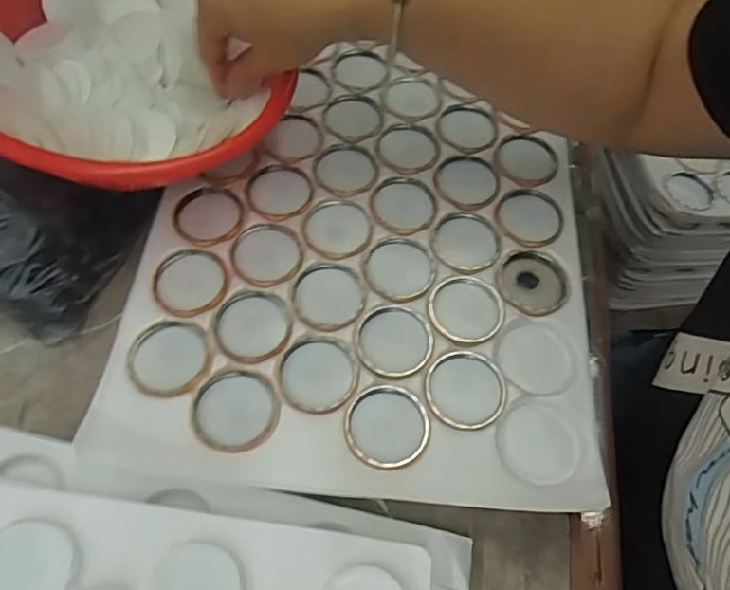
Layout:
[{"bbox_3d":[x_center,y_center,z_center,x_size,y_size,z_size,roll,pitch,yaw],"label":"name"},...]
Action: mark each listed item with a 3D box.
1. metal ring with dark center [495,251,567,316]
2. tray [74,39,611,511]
[{"bbox_3d":[0.116,-0.009,0.396,0.047,0.006,0.048,3,63,-1],"label":"metal ring with dark center"},{"bbox_3d":[0.000,-0.039,0.399,0.302,0.018,0.371,5,63,0],"label":"tray"}]

